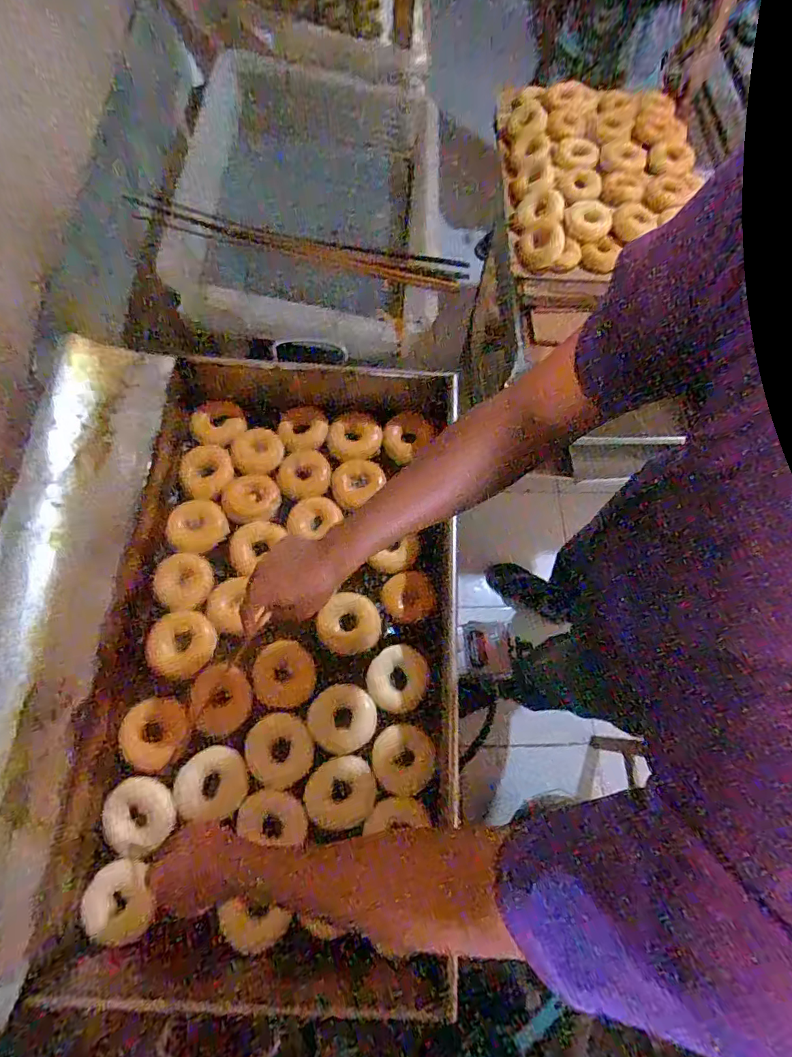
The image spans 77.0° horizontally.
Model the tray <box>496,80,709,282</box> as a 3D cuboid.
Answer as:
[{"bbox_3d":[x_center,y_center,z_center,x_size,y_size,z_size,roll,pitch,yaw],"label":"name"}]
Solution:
[{"bbox_3d":[0.427,-0.730,1.035,0.418,0.068,0.437,-6,83,-3],"label":"tray"}]

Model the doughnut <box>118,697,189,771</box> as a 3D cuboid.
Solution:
[{"bbox_3d":[-0.348,0.294,0.715,0.085,0.023,0.095,8,70,0],"label":"doughnut"}]

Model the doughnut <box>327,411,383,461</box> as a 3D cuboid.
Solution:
[{"bbox_3d":[-0.074,-0.165,0.892,0.094,0.026,0.078,-7,71,-5],"label":"doughnut"}]

